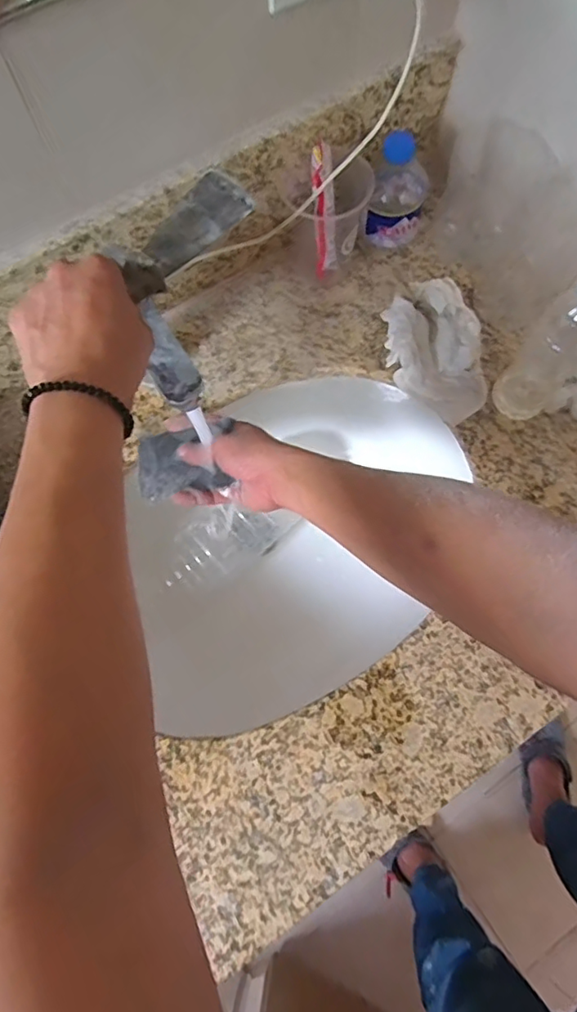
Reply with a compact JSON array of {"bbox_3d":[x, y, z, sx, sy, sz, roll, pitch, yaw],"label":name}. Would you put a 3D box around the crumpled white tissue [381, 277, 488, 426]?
[{"bbox_3d":[0.153,-0.171,0.594,0.085,0.061,0.154,-21,72,-5],"label":"crumpled white tissue"}]

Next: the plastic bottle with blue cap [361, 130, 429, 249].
[{"bbox_3d":[0.125,-0.354,0.626,0.058,0.118,0.071,18,73,7],"label":"plastic bottle with blue cap"}]

